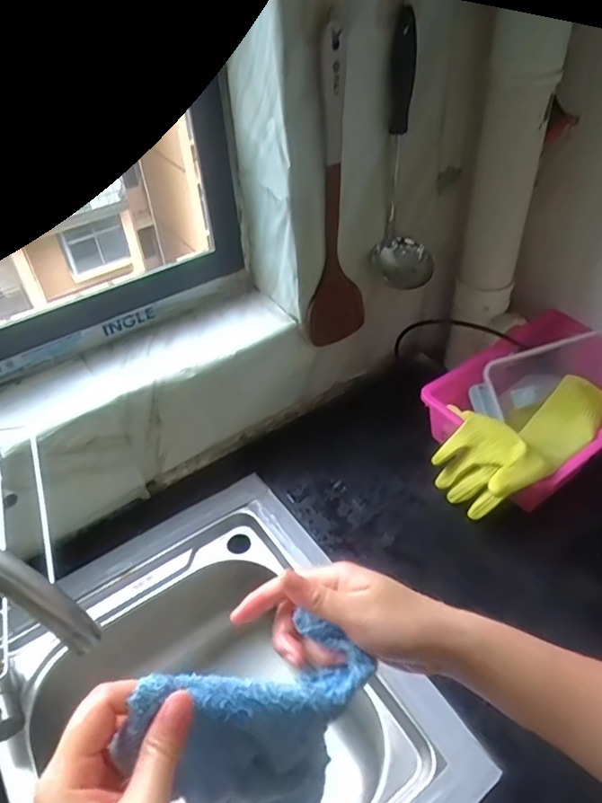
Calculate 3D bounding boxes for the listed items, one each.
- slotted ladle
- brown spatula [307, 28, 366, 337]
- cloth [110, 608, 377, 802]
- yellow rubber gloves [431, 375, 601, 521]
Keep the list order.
[{"bbox_3d":[0.124,-0.268,0.653,0.071,0.287,0.060,1,43,5],"label":"slotted ladle"},{"bbox_3d":[0.039,-0.220,0.659,0.078,0.355,0.021,-30,49,-25],"label":"brown spatula"},{"bbox_3d":[-0.020,0.206,0.354,0.135,0.190,0.058,-31,49,-26],"label":"cloth"},{"bbox_3d":[0.280,0.058,0.721,0.231,0.129,0.121,-28,48,-24],"label":"yellow rubber gloves"}]

